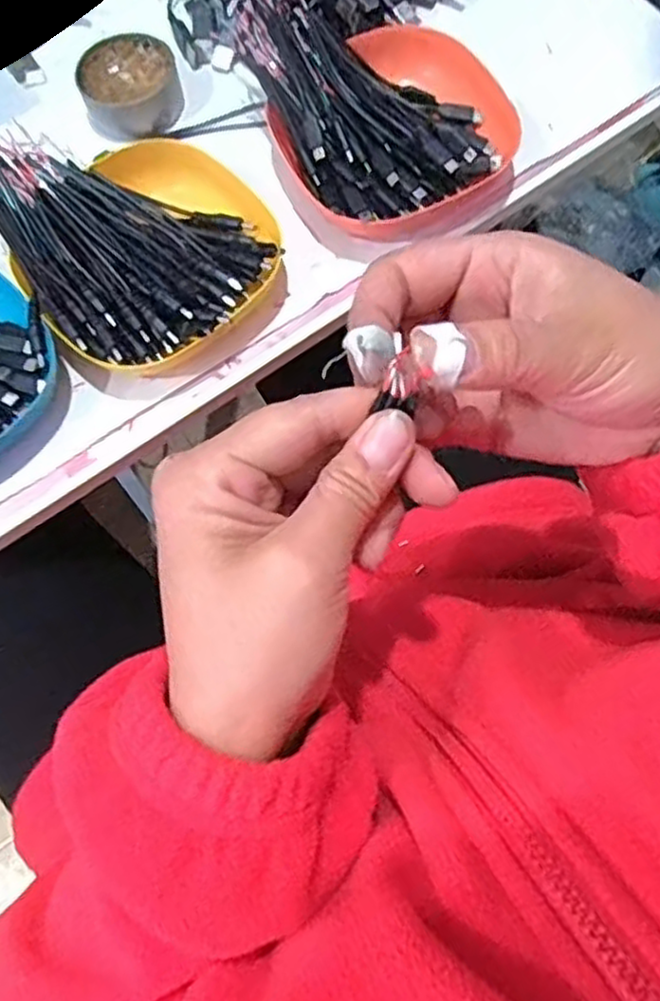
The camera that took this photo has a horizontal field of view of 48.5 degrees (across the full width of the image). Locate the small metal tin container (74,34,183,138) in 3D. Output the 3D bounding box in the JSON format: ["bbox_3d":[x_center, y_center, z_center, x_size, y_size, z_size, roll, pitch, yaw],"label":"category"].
[{"bbox_3d":[-0.129,-0.270,0.477,0.061,0.027,0.055,-21,72,-5],"label":"small metal tin container"}]

